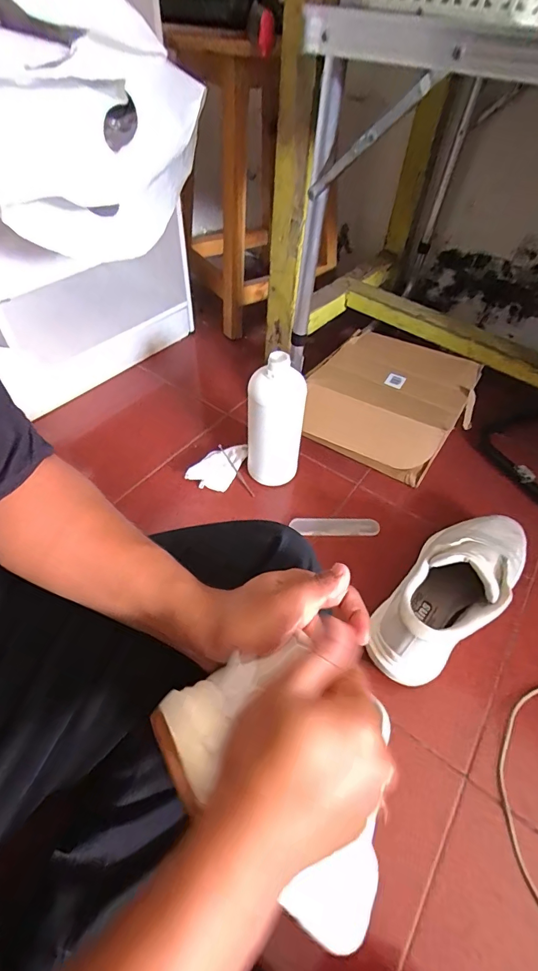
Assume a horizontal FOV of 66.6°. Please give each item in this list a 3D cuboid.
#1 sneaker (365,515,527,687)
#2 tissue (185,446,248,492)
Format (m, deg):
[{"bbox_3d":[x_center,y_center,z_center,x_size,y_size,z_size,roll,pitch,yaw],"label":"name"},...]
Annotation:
[{"bbox_3d":[0.253,0.126,0.537,0.285,0.133,0.101,-30,58,-26],"label":"sneaker"},{"bbox_3d":[-0.088,-0.034,0.722,0.068,0.034,0.104,21,52,13],"label":"tissue"}]

